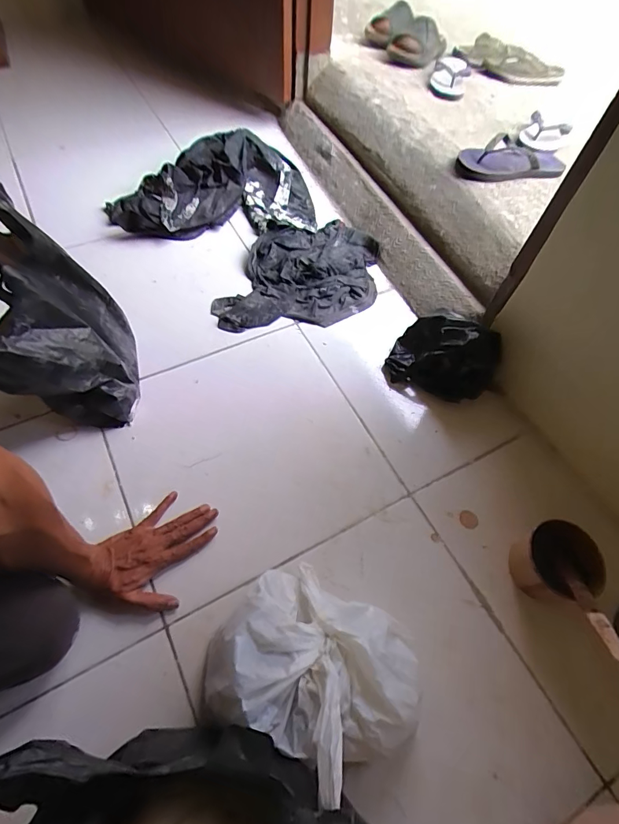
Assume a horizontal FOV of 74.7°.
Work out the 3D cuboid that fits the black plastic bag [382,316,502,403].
[{"bbox_3d":[0.245,-0.103,0.739,0.184,0.106,0.116,22,60,10],"label":"black plastic bag"}]

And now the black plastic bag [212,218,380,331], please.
[{"bbox_3d":[-0.018,-0.294,0.873,0.355,0.048,0.268,-6,60,-7],"label":"black plastic bag"}]

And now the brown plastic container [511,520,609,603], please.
[{"bbox_3d":[0.334,0.209,0.563,0.090,0.085,0.092,-3,59,-5],"label":"brown plastic container"}]

